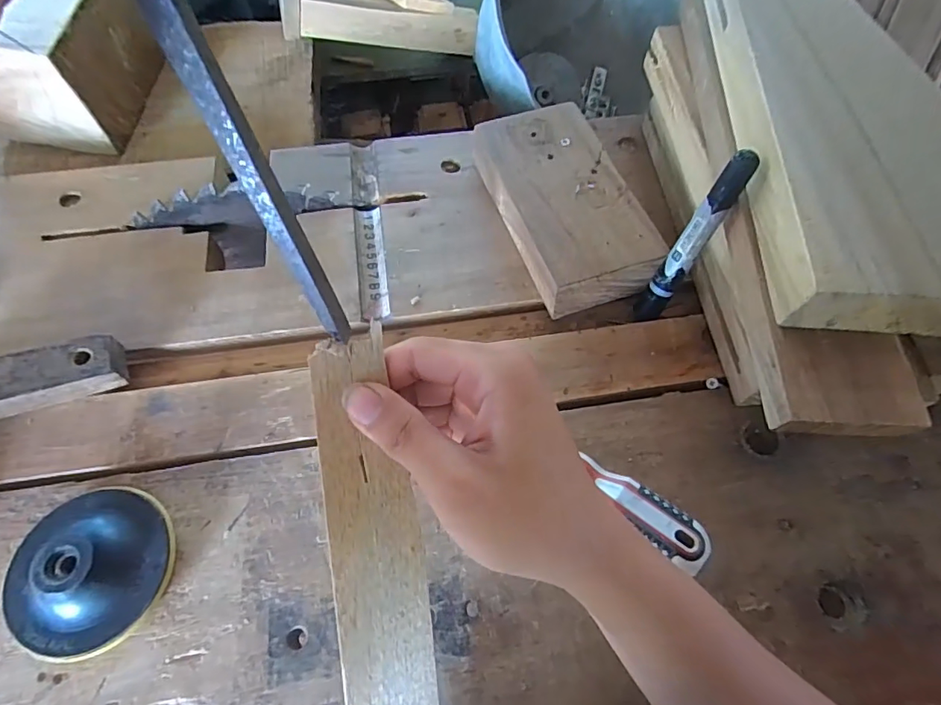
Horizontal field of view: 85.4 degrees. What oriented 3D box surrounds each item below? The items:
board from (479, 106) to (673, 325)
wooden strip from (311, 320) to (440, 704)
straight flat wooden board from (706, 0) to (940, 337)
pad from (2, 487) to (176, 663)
[{"bbox_3d":[0.072,-0.118,0.405,0.093,0.039,0.173,-17,64,-9],"label":"board"},{"bbox_3d":[-0.032,0.164,0.221,0.039,0.004,0.338,-6,95,-15],"label":"wooden strip"},{"bbox_3d":[0.249,-0.153,0.317,0.162,0.035,0.315,3,63,1],"label":"straight flat wooden board"},{"bbox_3d":[-0.217,0.120,0.286,0.085,0.033,0.085,24,65,11],"label":"pad"}]

